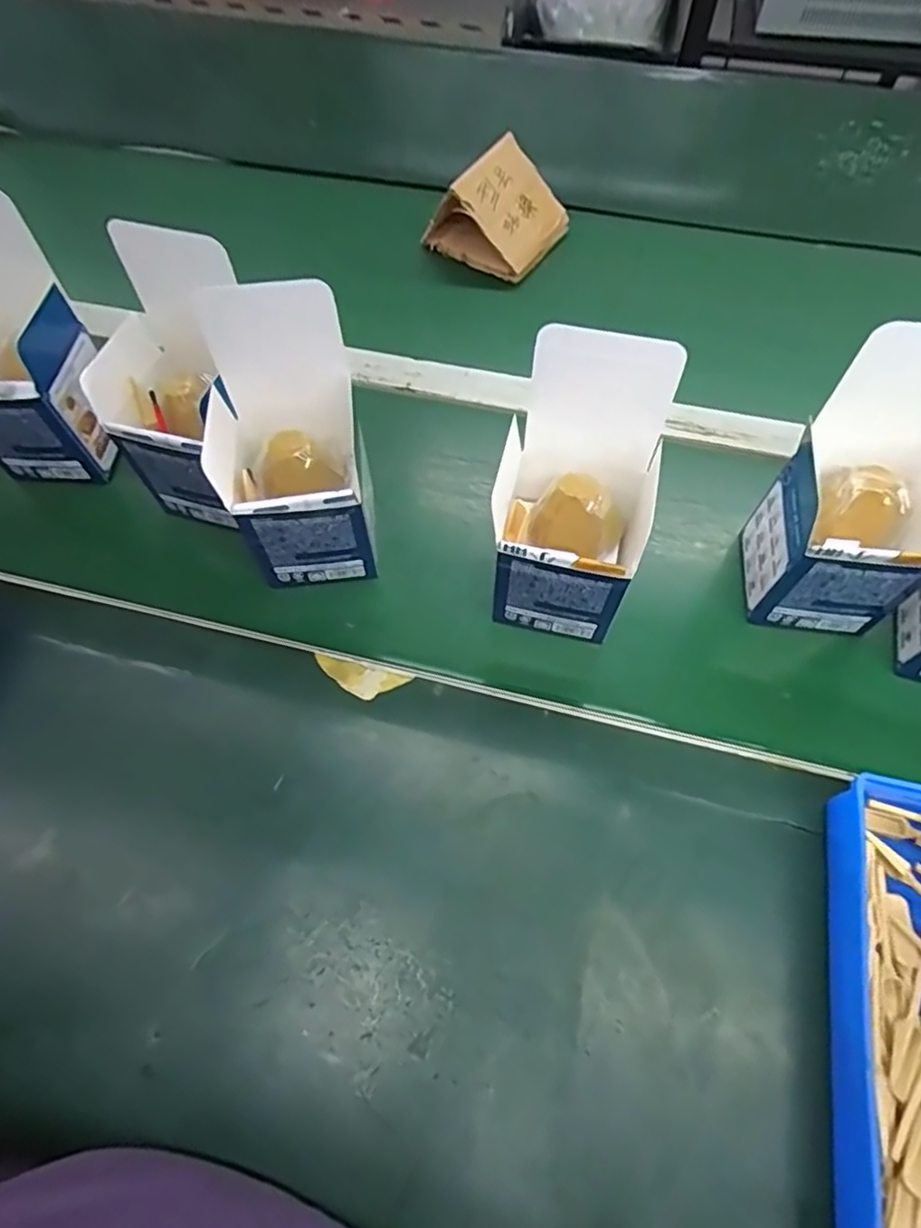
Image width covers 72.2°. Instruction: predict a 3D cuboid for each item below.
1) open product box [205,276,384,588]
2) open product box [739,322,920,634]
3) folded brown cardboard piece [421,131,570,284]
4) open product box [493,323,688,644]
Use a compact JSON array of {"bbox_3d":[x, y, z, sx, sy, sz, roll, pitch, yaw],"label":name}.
[{"bbox_3d":[-0.111,-0.110,0.420,0.095,0.183,0.112,-10,64,-4],"label":"open product box"},{"bbox_3d":[0.252,-0.066,0.396,0.093,0.183,0.095,6,64,4],"label":"open product box"},{"bbox_3d":[0.040,-0.408,0.630,0.112,0.069,0.103,33,69,16],"label":"folded brown cardboard piece"},{"bbox_3d":[0.073,-0.066,0.391,0.097,0.176,0.094,14,65,8],"label":"open product box"}]

